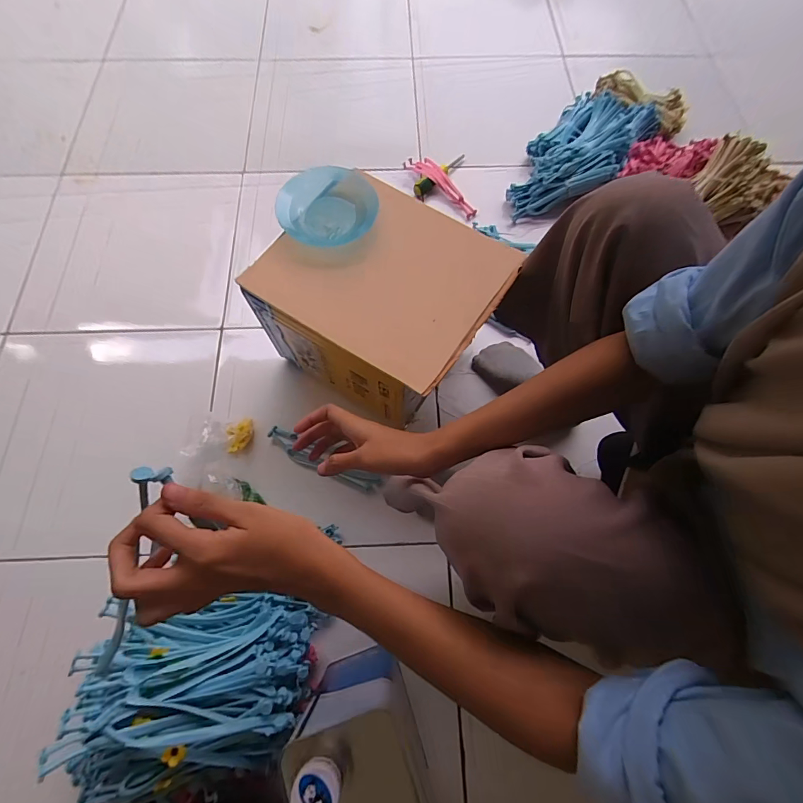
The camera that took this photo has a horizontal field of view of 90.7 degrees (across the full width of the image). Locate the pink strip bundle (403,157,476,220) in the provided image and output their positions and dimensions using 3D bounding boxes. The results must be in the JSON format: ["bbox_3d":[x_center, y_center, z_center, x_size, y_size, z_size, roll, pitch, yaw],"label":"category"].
[{"bbox_3d":[0.091,-0.476,0.868,0.198,0.029,0.046,41,75,13],"label":"pink strip bundle"}]

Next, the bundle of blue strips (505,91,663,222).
[{"bbox_3d":[0.391,-0.545,0.851,0.197,0.088,0.394,35,74,11],"label":"bundle of blue strips"}]

